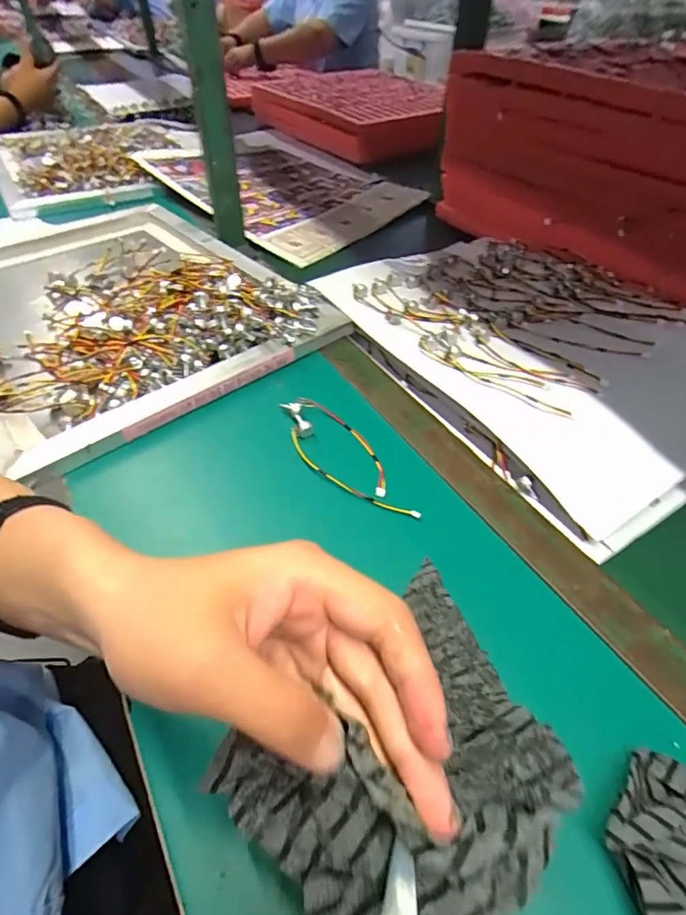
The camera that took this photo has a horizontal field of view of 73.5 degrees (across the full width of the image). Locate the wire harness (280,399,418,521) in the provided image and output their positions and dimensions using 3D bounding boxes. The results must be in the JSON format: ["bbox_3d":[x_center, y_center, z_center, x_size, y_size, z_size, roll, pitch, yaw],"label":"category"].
[{"bbox_3d":[-0.001,-0.002,0.440,0.072,0.014,0.171,-16,50,-15],"label":"wire harness"}]

